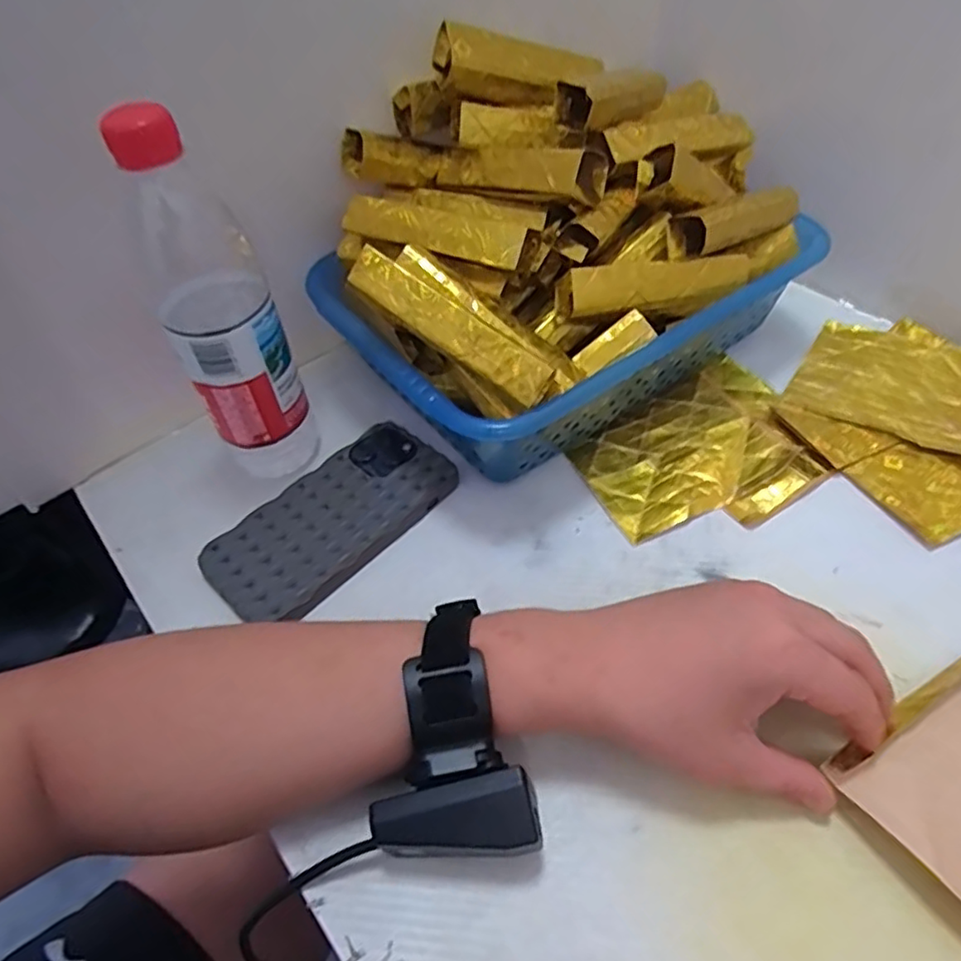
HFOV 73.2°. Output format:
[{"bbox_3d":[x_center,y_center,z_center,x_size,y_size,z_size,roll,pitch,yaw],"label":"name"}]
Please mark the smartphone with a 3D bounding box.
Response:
[{"bbox_3d":[-0.095,0.023,0.419,0.080,0.010,0.160,33,60,28],"label":"smartphone"}]

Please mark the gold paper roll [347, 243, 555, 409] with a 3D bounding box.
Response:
[{"bbox_3d":[-0.018,-0.087,0.368,0.128,0.019,0.021,35,59,4],"label":"gold paper roll"}]

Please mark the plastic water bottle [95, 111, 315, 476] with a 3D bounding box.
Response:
[{"bbox_3d":[-0.154,-0.100,0.383,0.060,0.224,0.068,-24,52,-15],"label":"plastic water bottle"}]

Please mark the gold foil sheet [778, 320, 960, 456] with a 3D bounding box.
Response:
[{"bbox_3d":[0.304,-0.070,0.468,0.130,0.006,0.116,27,57,25],"label":"gold foil sheet"}]

